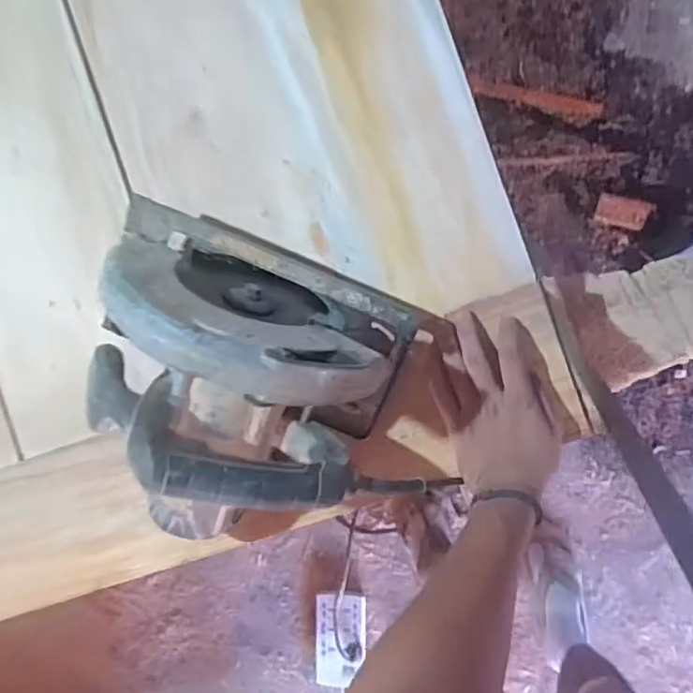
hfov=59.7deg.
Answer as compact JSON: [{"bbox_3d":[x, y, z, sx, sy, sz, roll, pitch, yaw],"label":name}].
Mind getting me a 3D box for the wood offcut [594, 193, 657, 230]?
[{"bbox_3d":[0.595,-0.287,1.294,0.109,0.013,0.061,13,111,10],"label":"wood offcut"}]

